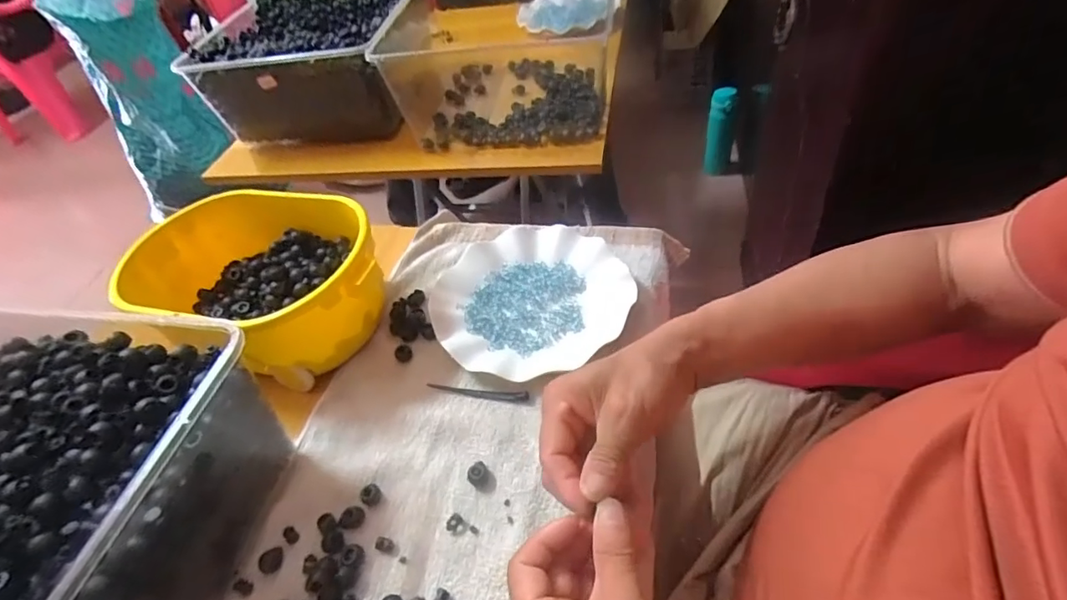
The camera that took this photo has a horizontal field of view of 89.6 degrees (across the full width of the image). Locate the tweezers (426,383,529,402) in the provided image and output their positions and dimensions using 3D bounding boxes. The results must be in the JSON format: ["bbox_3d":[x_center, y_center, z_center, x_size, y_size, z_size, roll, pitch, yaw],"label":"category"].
[{"bbox_3d":[-0.047,0.076,0.457,0.090,0.013,0.008,5,50,16],"label":"tweezers"}]

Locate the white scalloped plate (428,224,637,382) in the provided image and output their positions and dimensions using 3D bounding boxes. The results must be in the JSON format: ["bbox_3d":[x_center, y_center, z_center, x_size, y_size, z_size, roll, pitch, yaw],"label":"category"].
[{"bbox_3d":[-0.001,-0.004,0.510,0.185,0.020,0.164,-33,50,-17],"label":"white scalloped plate"}]

